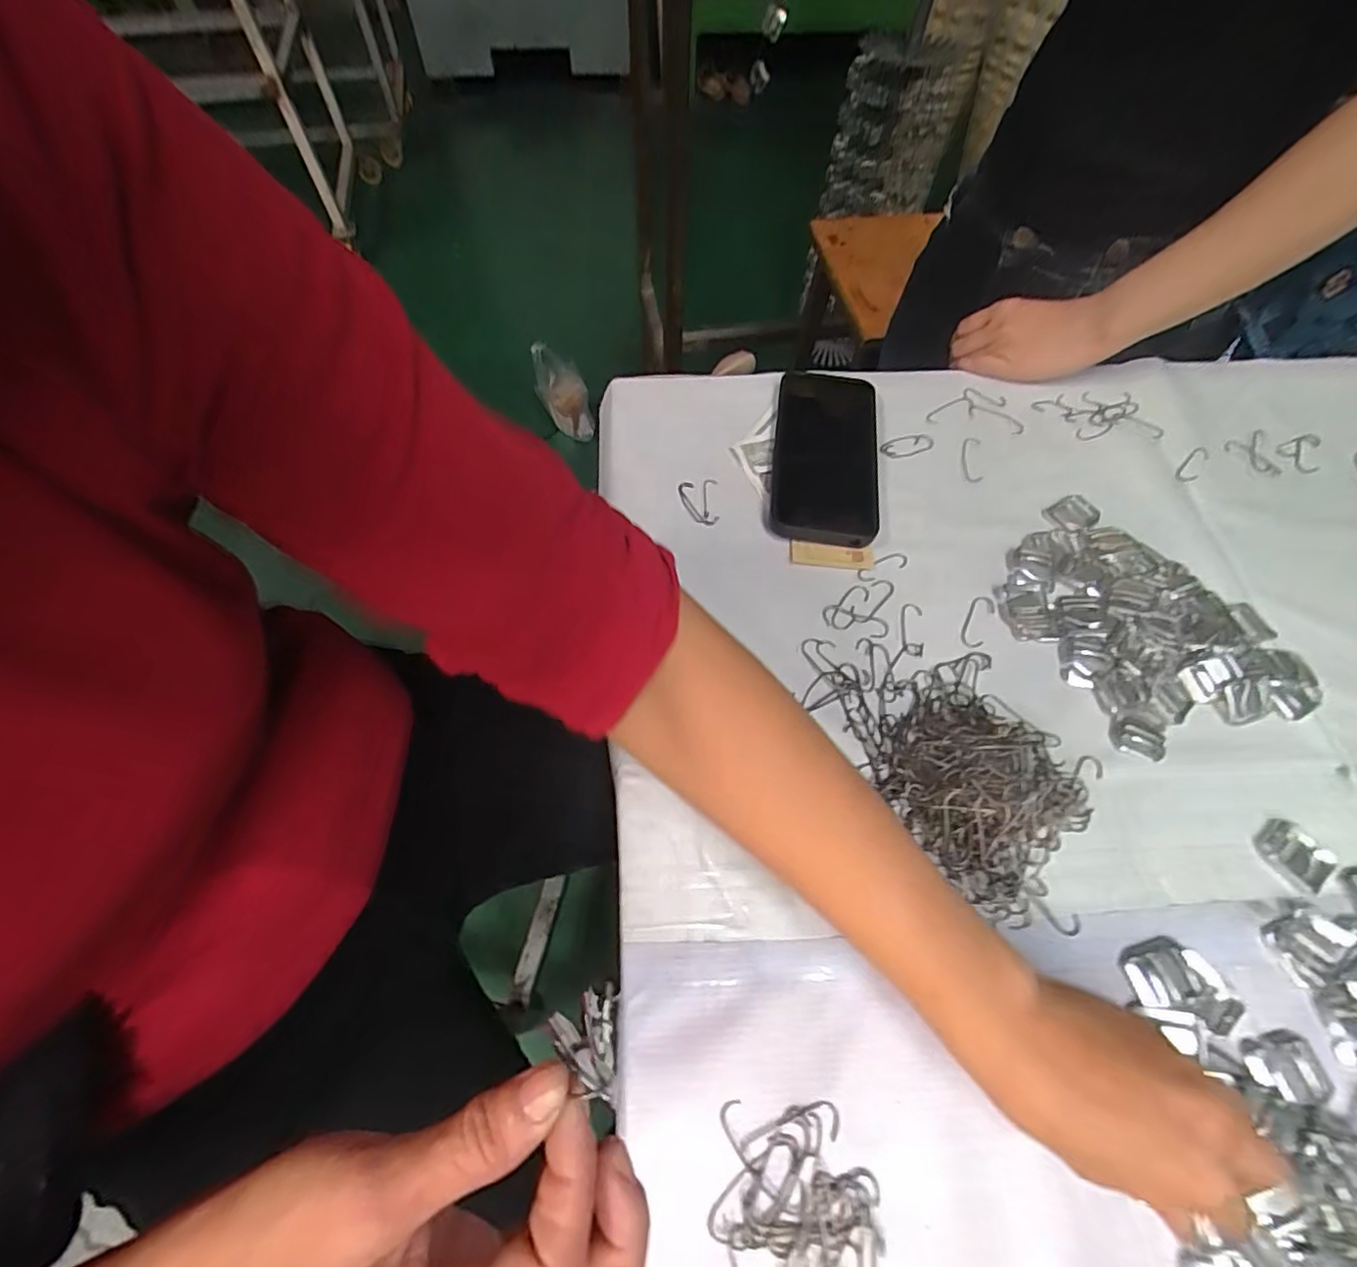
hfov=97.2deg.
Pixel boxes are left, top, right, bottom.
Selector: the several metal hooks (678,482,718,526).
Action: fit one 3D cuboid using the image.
[{"bbox_3d":[0.015,-0.101,0.462,0.029,0.006,0.041,0,62,-3],"label":"several metal hooks"}]

